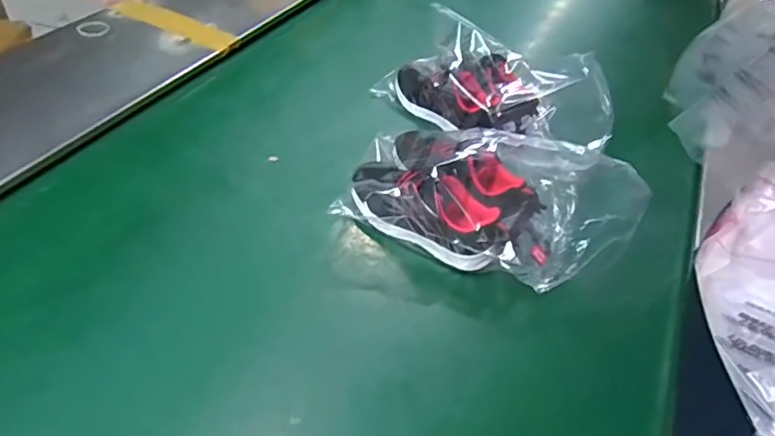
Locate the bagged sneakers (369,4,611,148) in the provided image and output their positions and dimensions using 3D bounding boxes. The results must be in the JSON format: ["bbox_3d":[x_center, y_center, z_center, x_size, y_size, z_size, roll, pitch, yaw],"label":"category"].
[{"bbox_3d":[0.175,-0.208,0.869,0.365,0.099,0.190,25,47,16],"label":"bagged sneakers"}]

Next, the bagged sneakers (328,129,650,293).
[{"bbox_3d":[0.135,-0.044,0.709,0.355,0.089,0.262,22,48,13],"label":"bagged sneakers"}]

